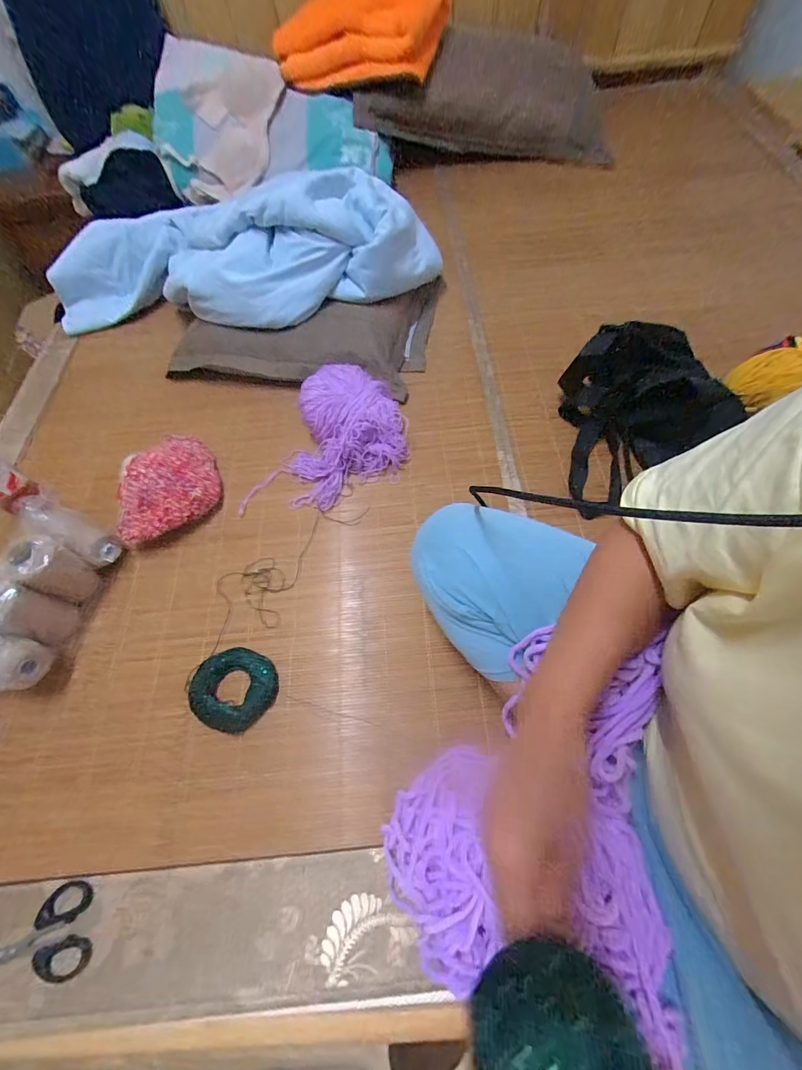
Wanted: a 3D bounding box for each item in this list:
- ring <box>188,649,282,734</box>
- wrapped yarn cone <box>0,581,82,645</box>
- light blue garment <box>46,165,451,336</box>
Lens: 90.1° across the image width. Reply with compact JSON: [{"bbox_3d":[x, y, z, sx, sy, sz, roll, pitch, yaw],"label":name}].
[{"bbox_3d":[-0.210,0.193,0.504,0.106,0.015,0.095,10,64,8],"label":"ring"},{"bbox_3d":[-0.476,0.101,0.511,0.056,0.109,0.056,7,63,6],"label":"wrapped yarn cone"},{"bbox_3d":[-0.326,-0.534,0.753,0.704,0.216,0.292,15,64,11],"label":"light blue garment"}]

